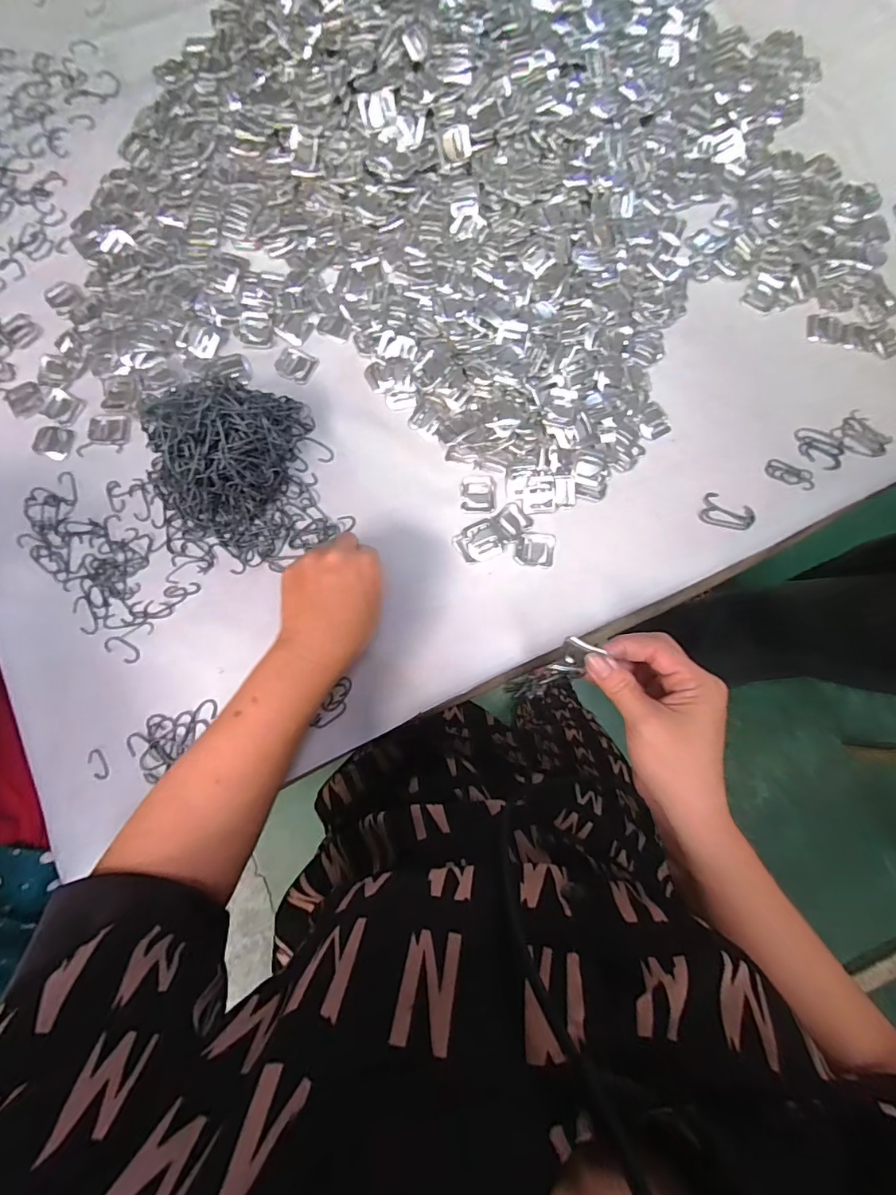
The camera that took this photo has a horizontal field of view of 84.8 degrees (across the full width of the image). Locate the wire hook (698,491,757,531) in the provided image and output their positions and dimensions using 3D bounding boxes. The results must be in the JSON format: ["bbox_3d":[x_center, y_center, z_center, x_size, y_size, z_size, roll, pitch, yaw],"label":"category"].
[{"bbox_3d":[0.255,-0.077,0.446,0.048,0.004,0.030,21,79,5],"label":"wire hook"}]

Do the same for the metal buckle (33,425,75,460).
[{"bbox_3d":[-0.371,-0.146,0.462,0.033,0.005,0.032,3,79,1],"label":"metal buckle"}]

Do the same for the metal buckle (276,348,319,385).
[{"bbox_3d":[-0.148,-0.227,0.479,0.036,0.004,0.033,28,80,6],"label":"metal buckle"}]

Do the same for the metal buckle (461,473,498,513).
[{"bbox_3d":[0.028,-0.096,0.451,0.032,0.004,0.035,-1,79,0],"label":"metal buckle"}]

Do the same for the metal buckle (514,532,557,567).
[{"bbox_3d":[0.079,-0.044,0.442,0.035,0.004,0.031,7,79,2],"label":"metal buckle"}]

